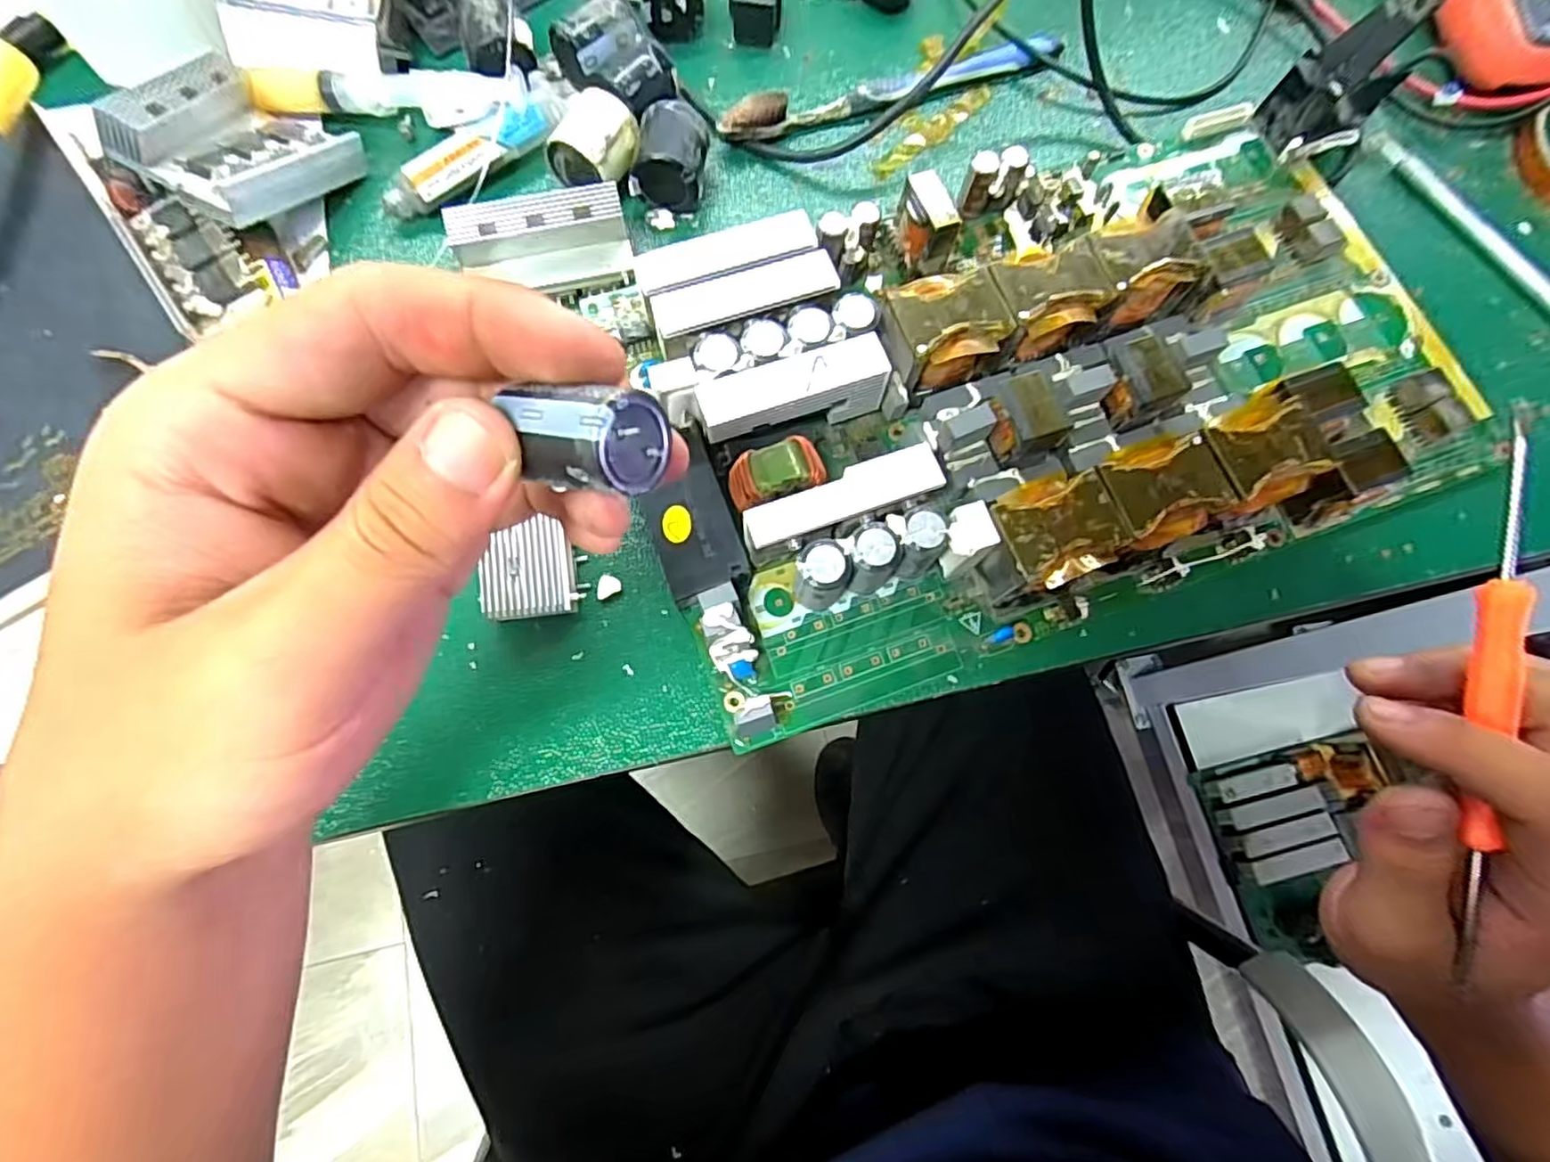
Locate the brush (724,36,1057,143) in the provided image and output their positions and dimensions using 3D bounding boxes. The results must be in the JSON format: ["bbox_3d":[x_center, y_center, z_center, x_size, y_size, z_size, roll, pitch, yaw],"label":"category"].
[{"bbox_3d":[0.058,-0.235,0.323,0.173,0.019,0.015,-21,76,-8],"label":"brush"}]

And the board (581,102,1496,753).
[{"bbox_3d":[0.110,-0.088,0.269,0.329,0.041,0.189,-19,75,-8],"label":"board"}]

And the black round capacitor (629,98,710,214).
[{"bbox_3d":[-0.045,-0.184,0.301,0.030,0.030,0.035,8,74,0],"label":"black round capacitor"}]

